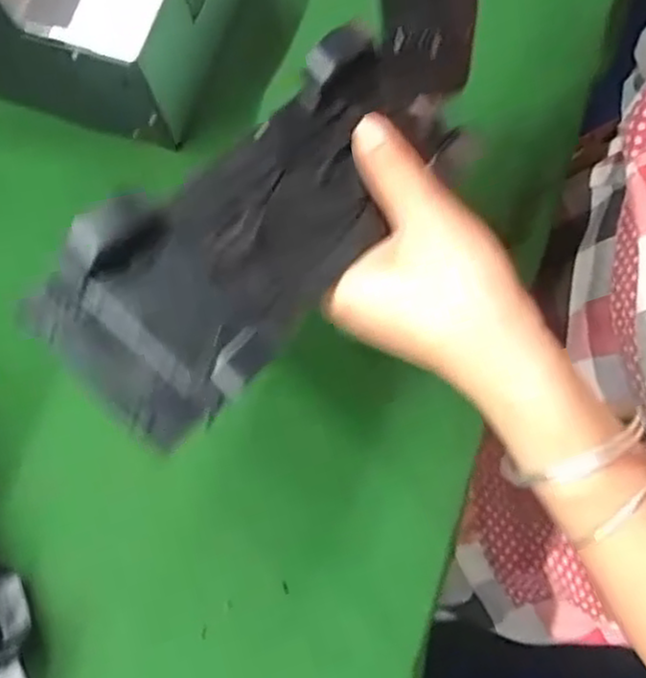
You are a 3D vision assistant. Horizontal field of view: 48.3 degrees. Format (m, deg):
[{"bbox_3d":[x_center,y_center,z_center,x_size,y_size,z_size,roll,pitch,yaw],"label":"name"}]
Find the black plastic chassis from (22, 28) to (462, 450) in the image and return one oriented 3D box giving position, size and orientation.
[{"bbox_3d":[-0.020,-0.052,0.272,0.073,0.034,0.185,34,62,9],"label":"black plastic chassis"}]

